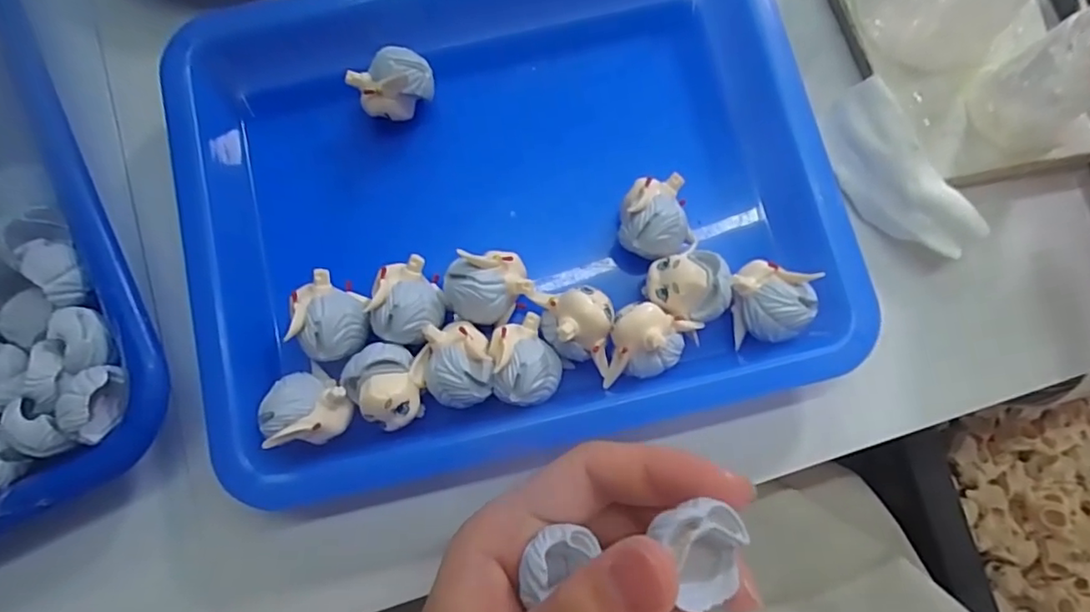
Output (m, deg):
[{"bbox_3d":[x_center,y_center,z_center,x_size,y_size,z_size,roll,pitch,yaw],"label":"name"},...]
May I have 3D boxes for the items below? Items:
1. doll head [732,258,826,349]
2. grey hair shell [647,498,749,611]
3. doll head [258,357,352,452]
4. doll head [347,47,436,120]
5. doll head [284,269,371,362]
[{"bbox_3d":[0.077,-0.002,0.195,0.025,0.020,0.027,-15,80,-1],"label":"doll head"},{"bbox_3d":[0.036,0.055,0.128,0.020,0.015,0.024,-15,80,-1],"label":"grey hair shell"},{"bbox_3d":[-0.078,0.034,0.188,0.025,0.022,0.024,0,80,1],"label":"doll head"},{"bbox_3d":[-0.056,-0.082,0.214,0.028,0.024,0.021,-25,81,-3],"label":"doll head"},{"bbox_3d":[-0.073,0.004,0.193,0.025,0.020,0.026,0,80,1],"label":"doll head"}]

